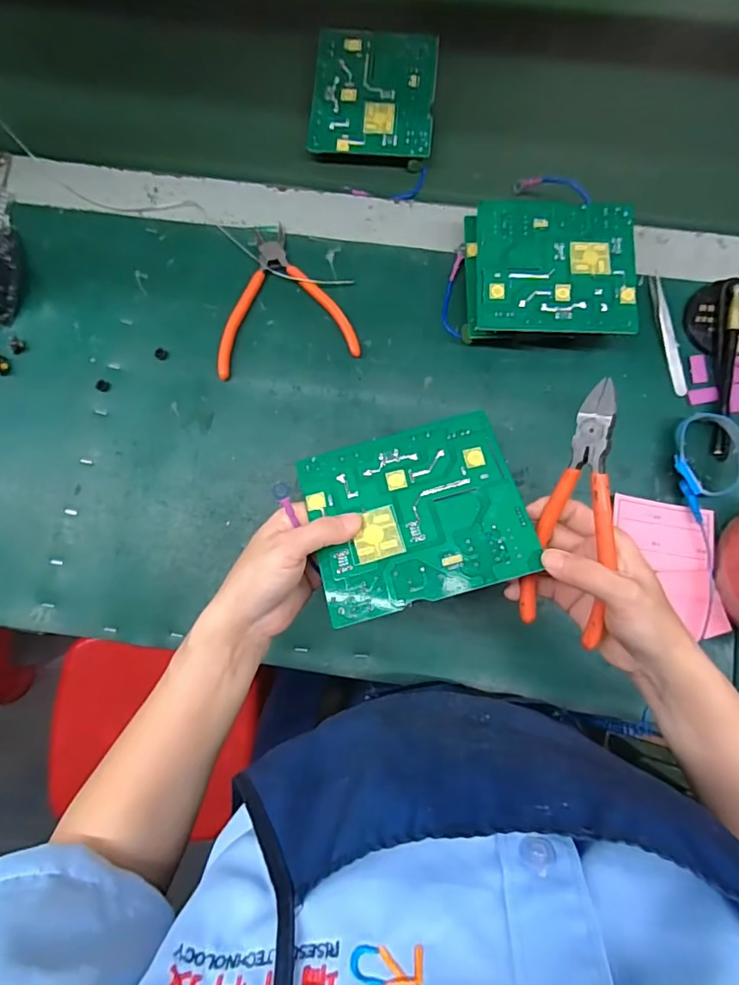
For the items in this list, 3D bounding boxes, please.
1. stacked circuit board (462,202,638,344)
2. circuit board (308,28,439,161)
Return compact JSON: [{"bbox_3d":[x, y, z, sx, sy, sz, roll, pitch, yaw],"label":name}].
[{"bbox_3d":[0.152,-0.186,0.443,0.140,0.049,0.116,2,82,1],"label":"stacked circuit board"},{"bbox_3d":[0.004,-0.381,0.483,0.114,0.008,0.130,5,83,2],"label":"circuit board"}]

